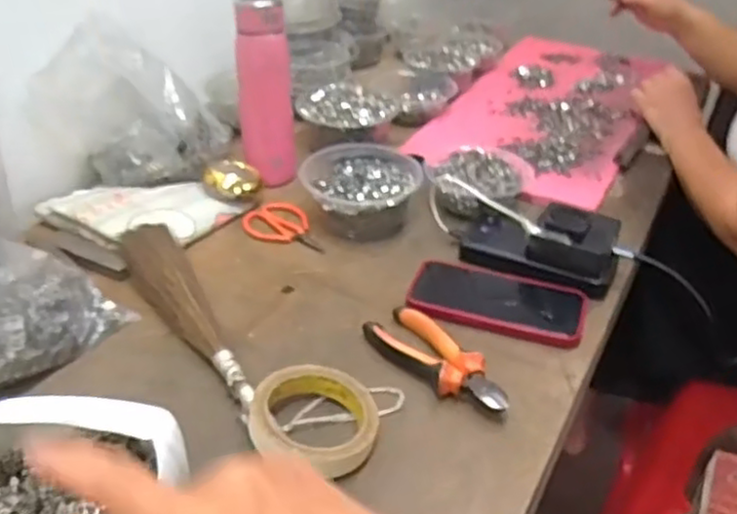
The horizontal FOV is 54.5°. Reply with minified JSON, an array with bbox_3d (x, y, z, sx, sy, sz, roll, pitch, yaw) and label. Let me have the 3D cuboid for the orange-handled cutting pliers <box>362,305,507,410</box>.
[{"bbox_3d":[0.060,0.089,0.625,0.051,0.026,0.145,-25,42,-32],"label":"orange-handled cutting pliers"}]

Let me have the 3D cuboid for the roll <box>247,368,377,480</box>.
[{"bbox_3d":[-0.041,0.124,0.555,0.096,0.031,0.095,0,35,0],"label":"roll"}]

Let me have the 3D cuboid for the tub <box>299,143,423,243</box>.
[{"bbox_3d":[-0.012,-0.078,0.809,0.116,0.066,0.113,0,35,0],"label":"tub"}]

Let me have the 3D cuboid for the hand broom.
[{"bbox_3d":[-0.174,0.045,0.662,0.052,0.026,0.285,-17,38,-24],"label":"hand broom"}]

